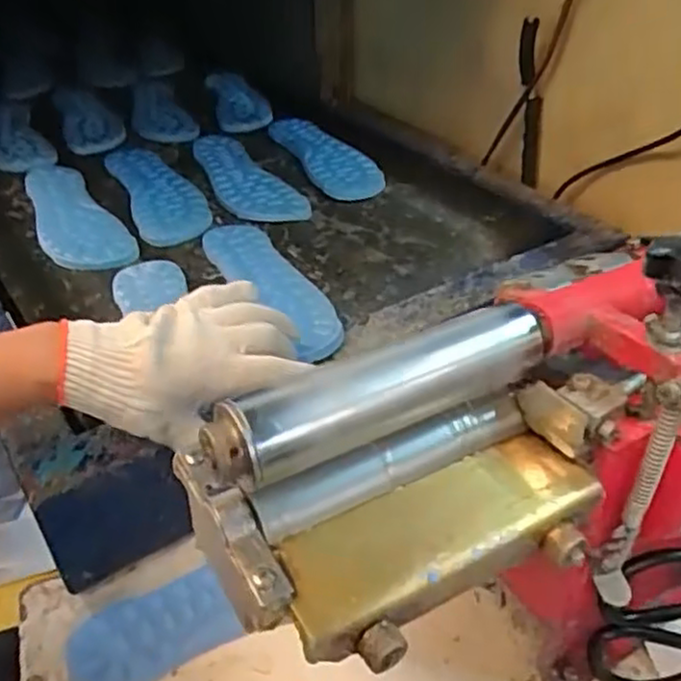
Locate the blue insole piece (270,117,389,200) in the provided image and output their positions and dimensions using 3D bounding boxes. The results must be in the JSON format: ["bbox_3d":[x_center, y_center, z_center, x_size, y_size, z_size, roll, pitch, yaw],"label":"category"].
[{"bbox_3d":[-0.018,-0.233,0.888,0.073,0.019,0.219,-16,39,-19],"label":"blue insole piece"}]

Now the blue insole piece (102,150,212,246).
[{"bbox_3d":[-0.205,-0.169,0.807,0.083,0.017,0.232,-16,39,-19],"label":"blue insole piece"}]

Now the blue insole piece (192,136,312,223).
[{"bbox_3d":[-0.112,-0.195,0.841,0.075,0.018,0.236,-17,39,-20],"label":"blue insole piece"}]

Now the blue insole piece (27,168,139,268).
[{"bbox_3d":[-0.292,-0.136,0.764,0.079,0.009,0.257,-22,41,-25],"label":"blue insole piece"}]

